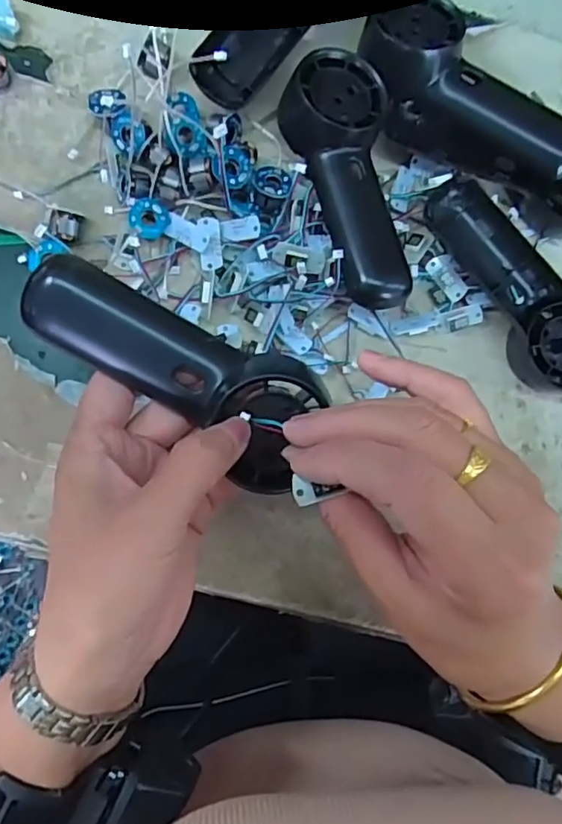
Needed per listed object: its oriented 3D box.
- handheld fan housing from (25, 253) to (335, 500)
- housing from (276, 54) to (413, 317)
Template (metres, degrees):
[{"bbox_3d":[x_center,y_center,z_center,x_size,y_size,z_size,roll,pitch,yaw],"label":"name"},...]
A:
[{"bbox_3d":[-0.047,-0.023,0.260,0.138,0.033,0.060,31,82,-6],"label":"handheld fan housing"},{"bbox_3d":[0.037,-0.132,0.345,0.058,0.035,0.142,-7,87,-8],"label":"housing"}]

